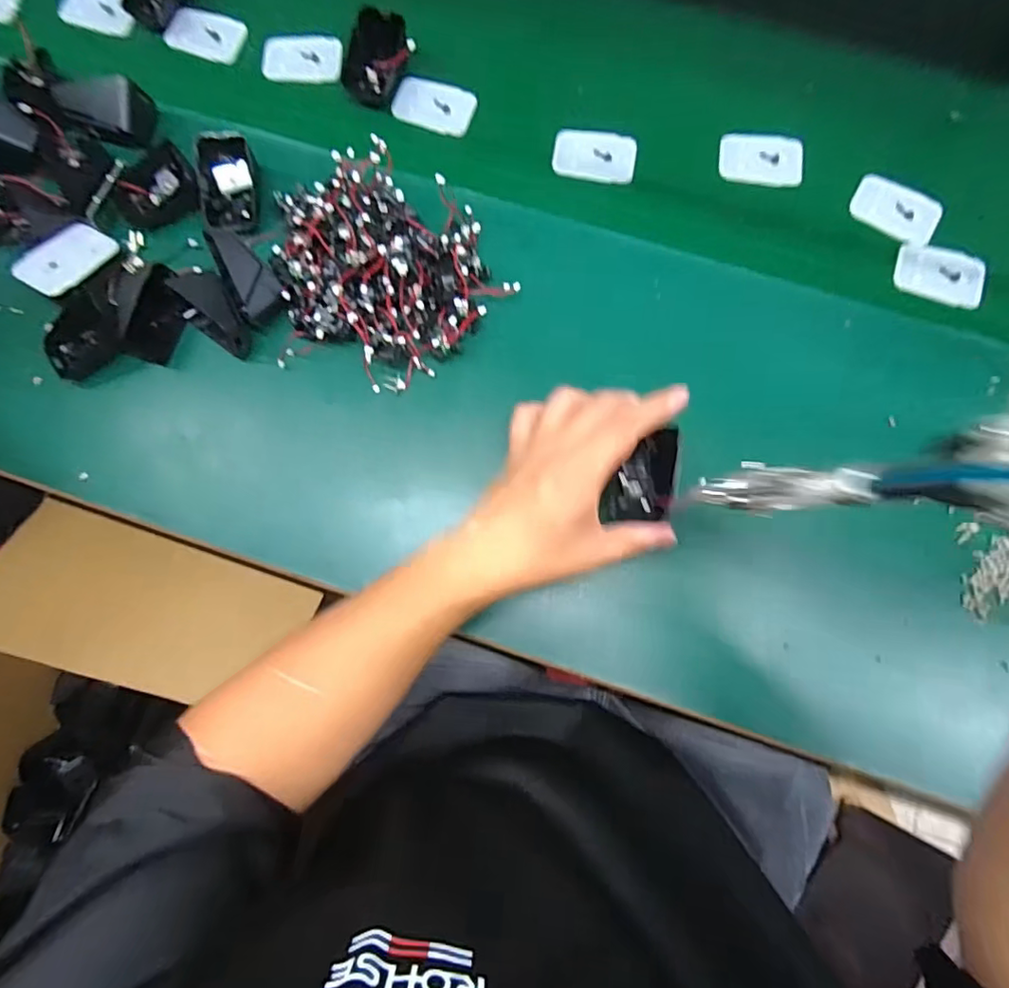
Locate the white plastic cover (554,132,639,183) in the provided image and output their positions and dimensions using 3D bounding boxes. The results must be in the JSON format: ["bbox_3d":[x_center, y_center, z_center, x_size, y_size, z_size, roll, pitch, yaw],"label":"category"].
[{"bbox_3d":[0.078,-0.296,0.494,0.070,0.004,0.047,8,80,2],"label":"white plastic cover"}]

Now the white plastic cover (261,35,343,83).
[{"bbox_3d":[-0.184,-0.396,0.516,0.072,0.010,0.040,0,80,1],"label":"white plastic cover"}]

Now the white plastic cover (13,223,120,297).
[{"bbox_3d":[-0.350,-0.189,0.452,0.040,0.007,0.071,38,64,-13],"label":"white plastic cover"}]

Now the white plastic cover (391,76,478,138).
[{"bbox_3d":[-0.062,-0.345,0.504,0.070,0.010,0.044,13,81,3],"label":"white plastic cover"}]

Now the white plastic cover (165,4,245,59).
[{"bbox_3d":[-0.275,-0.425,0.523,0.067,0.005,0.041,12,87,-5],"label":"white plastic cover"}]

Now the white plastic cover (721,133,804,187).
[{"bbox_3d":[0.221,-0.287,0.486,0.069,0.004,0.049,4,80,2],"label":"white plastic cover"}]

